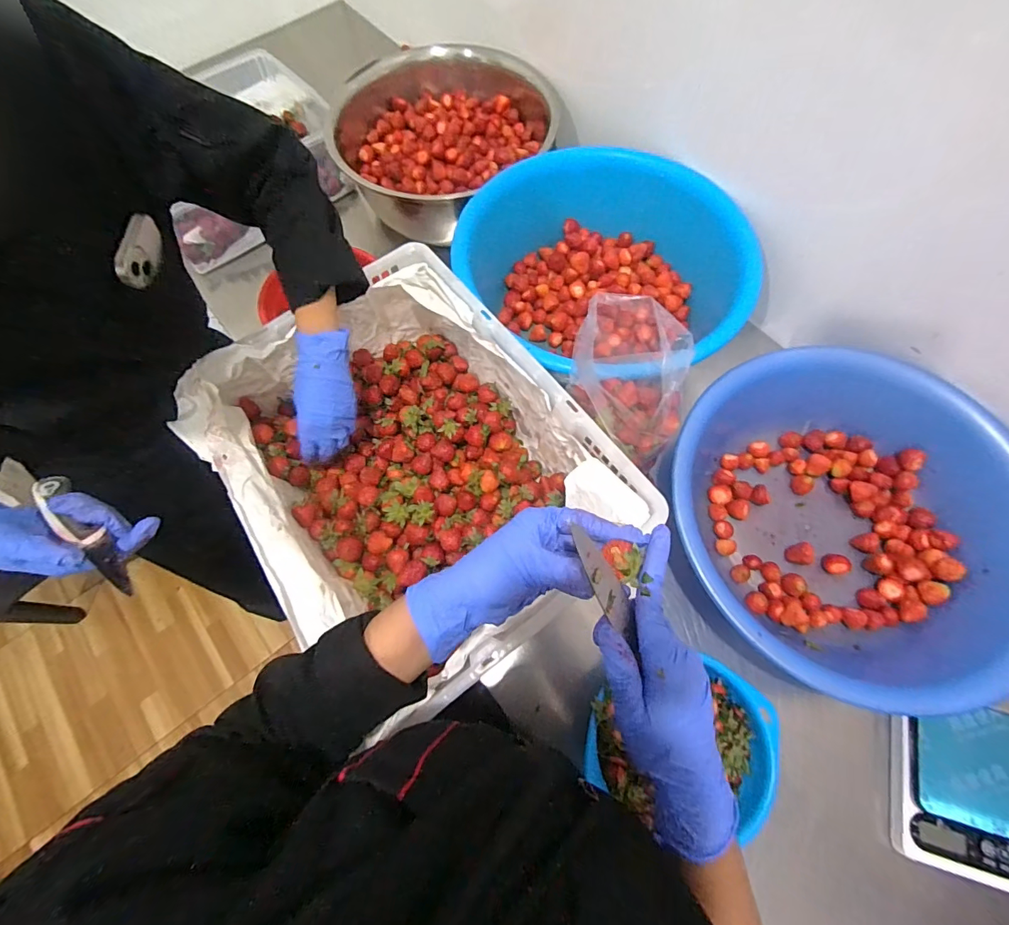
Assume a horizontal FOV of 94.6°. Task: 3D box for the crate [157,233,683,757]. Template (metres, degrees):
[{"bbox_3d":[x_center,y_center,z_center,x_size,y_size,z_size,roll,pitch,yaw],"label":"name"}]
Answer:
[{"bbox_3d":[-0.111,-0.001,0.565,0.361,0.146,0.467,-35,72,-12],"label":"crate"}]

